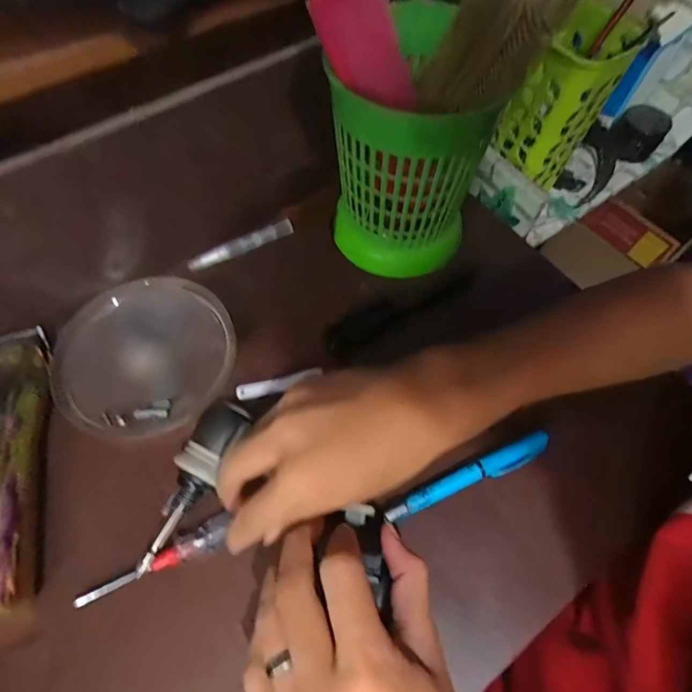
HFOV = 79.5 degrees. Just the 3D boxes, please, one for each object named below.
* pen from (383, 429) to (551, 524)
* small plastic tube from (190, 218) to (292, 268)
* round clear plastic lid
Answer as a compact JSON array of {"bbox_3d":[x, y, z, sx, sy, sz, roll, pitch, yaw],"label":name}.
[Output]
[{"bbox_3d":[0.083,0.087,0.278,0.119,0.009,0.014,-21,65,-11],"label":"pen"},{"bbox_3d":[-0.091,-0.090,0.366,0.096,0.013,0.011,-25,66,-13],"label":"small plastic tube"},{"bbox_3d":[-0.152,0.005,0.321,0.122,0.021,0.128,0,63,0],"label":"round clear plastic lid"}]

